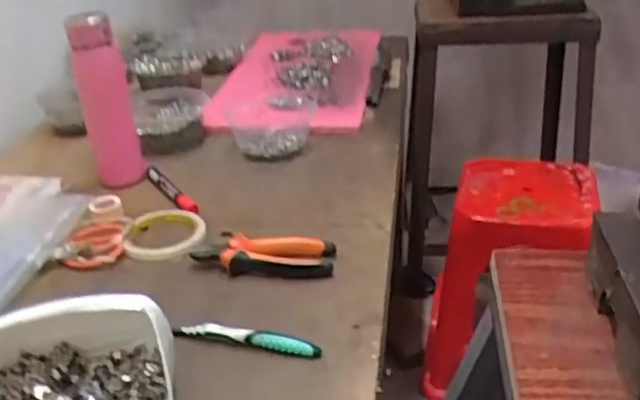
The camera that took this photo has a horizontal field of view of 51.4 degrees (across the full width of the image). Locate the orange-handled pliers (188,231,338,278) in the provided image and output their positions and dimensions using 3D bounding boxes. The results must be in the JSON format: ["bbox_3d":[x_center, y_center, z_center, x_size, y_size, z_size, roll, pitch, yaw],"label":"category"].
[{"bbox_3d":[-0.059,0.058,0.702,0.145,0.024,0.055,-3,28,3],"label":"orange-handled pliers"}]

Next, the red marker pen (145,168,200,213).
[{"bbox_3d":[-0.192,-0.011,0.862,0.019,0.018,0.135,-20,32,-28],"label":"red marker pen"}]

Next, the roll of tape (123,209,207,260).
[{"bbox_3d":[-0.184,0.041,0.776,0.095,0.020,0.093,-3,28,2],"label":"roll of tape"}]

